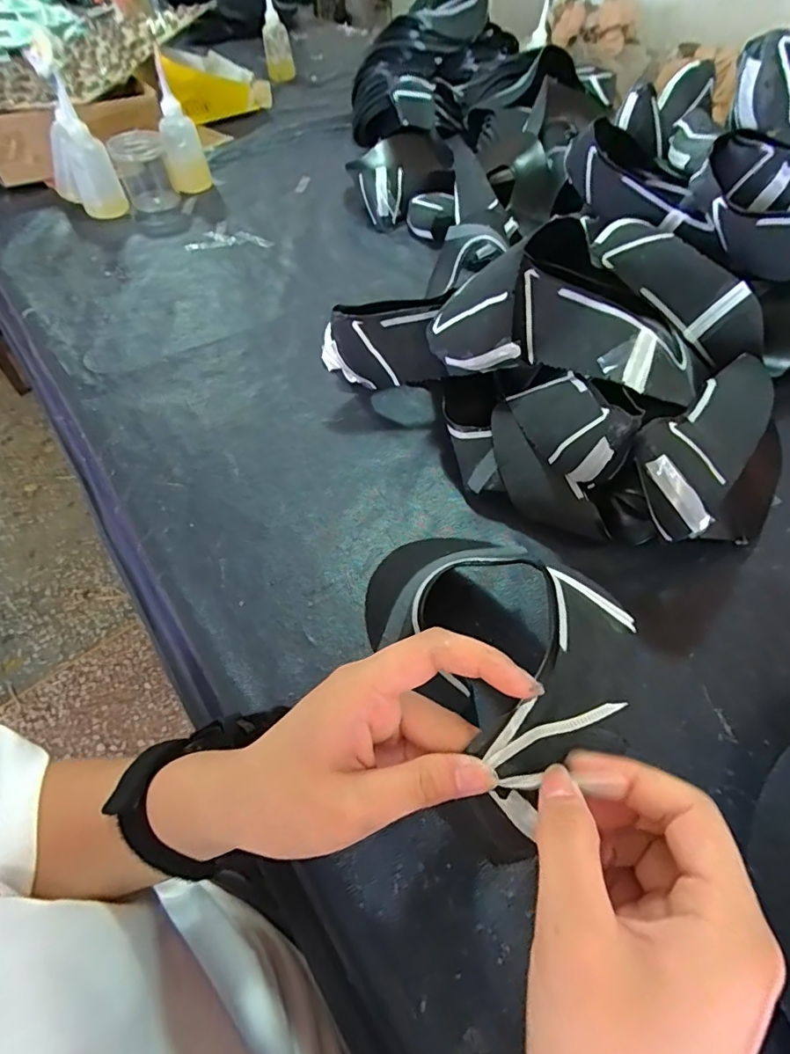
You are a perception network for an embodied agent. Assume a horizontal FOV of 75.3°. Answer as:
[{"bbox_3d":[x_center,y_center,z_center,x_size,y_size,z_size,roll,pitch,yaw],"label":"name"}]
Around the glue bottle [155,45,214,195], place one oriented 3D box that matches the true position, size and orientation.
[{"bbox_3d":[-0.353,-0.641,0.839,0.068,0.149,0.059,-15,54,-12],"label":"glue bottle"}]

